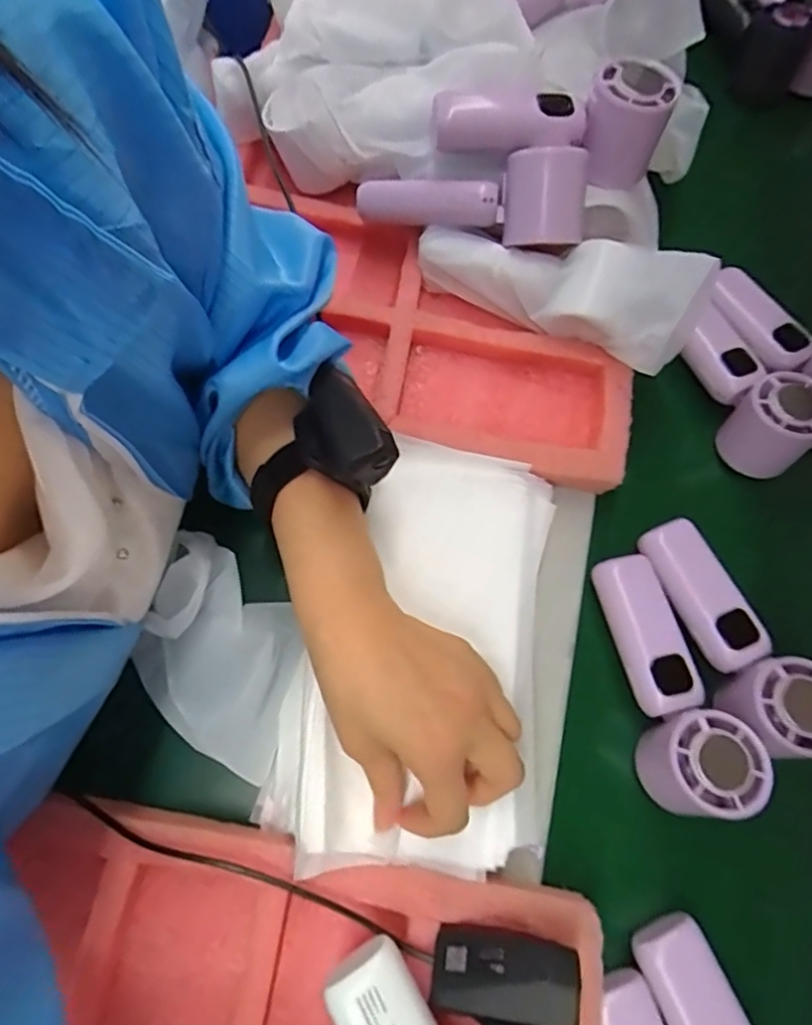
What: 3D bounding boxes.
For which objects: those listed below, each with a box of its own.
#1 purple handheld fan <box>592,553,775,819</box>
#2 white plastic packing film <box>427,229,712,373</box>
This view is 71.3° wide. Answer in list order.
[{"bbox_3d":[0.158,0.100,0.342,0.048,0.058,0.150,-15,76,-5],"label":"purple handheld fan"},{"bbox_3d":[0.099,-0.154,0.392,0.191,0.052,0.069,21,75,20],"label":"white plastic packing film"}]

